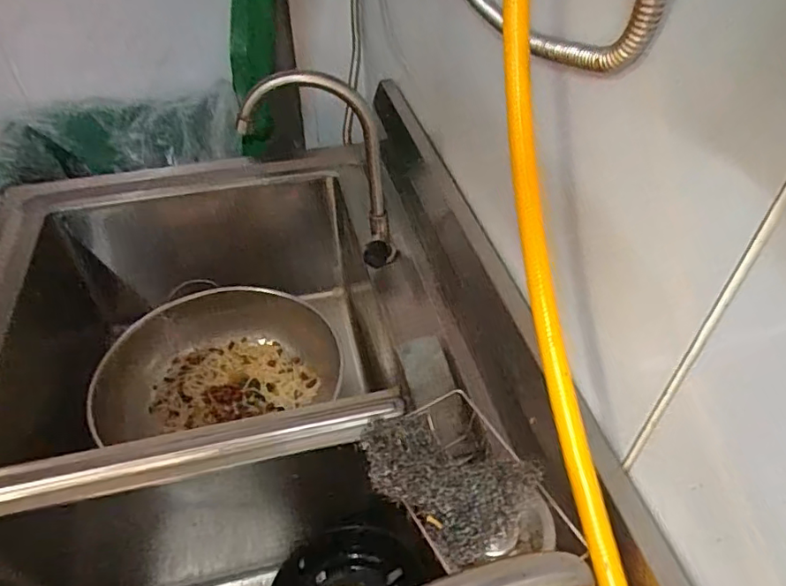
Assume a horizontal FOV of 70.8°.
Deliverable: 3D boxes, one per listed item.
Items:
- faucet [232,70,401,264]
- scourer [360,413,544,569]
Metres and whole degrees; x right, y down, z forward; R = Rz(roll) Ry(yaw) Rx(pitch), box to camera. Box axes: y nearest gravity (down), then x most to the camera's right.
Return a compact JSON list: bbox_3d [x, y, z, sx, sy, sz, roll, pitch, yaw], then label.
[{"bbox_3d":[-0.086,-0.138,0.671,0.175,0.260,0.057,0,45,0],"label":"faucet"},{"bbox_3d":[0.034,0.132,0.403,0.123,0.033,0.080,27,51,25],"label":"scourer"}]

